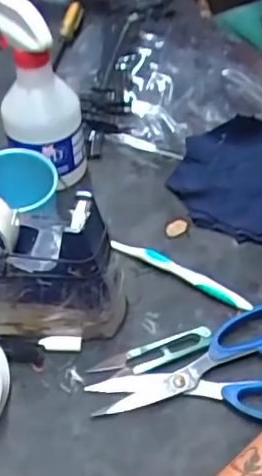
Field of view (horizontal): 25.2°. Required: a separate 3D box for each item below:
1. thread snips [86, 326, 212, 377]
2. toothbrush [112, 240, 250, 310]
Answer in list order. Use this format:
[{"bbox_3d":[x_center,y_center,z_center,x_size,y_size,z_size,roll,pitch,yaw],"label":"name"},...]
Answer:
[{"bbox_3d":[0.019,0.095,0.471,0.100,0.009,0.026,-12,47,-9],"label":"thread snips"},{"bbox_3d":[0.043,0.030,0.528,0.142,0.014,0.012,27,53,25],"label":"toothbrush"}]

